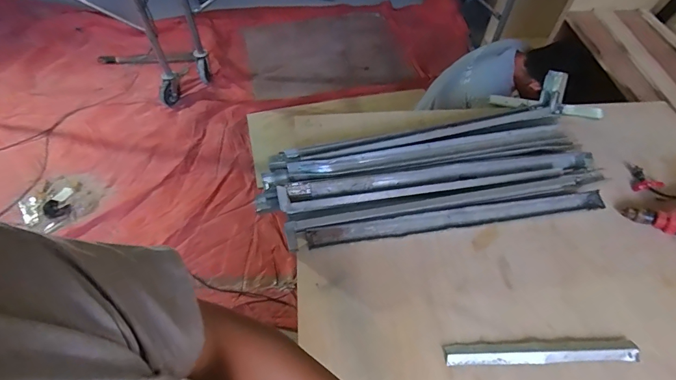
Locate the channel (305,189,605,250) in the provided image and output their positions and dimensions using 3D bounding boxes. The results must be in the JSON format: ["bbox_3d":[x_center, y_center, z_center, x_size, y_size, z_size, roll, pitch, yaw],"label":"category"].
[{"bbox_3d":[0.293,0.078,0.942,0.735,0.042,0.056,-8,54,-5],"label":"channel"}]

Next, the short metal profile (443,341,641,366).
[{"bbox_3d":[0.417,0.336,0.772,0.388,0.014,0.038,-1,53,0],"label":"short metal profile"}]

